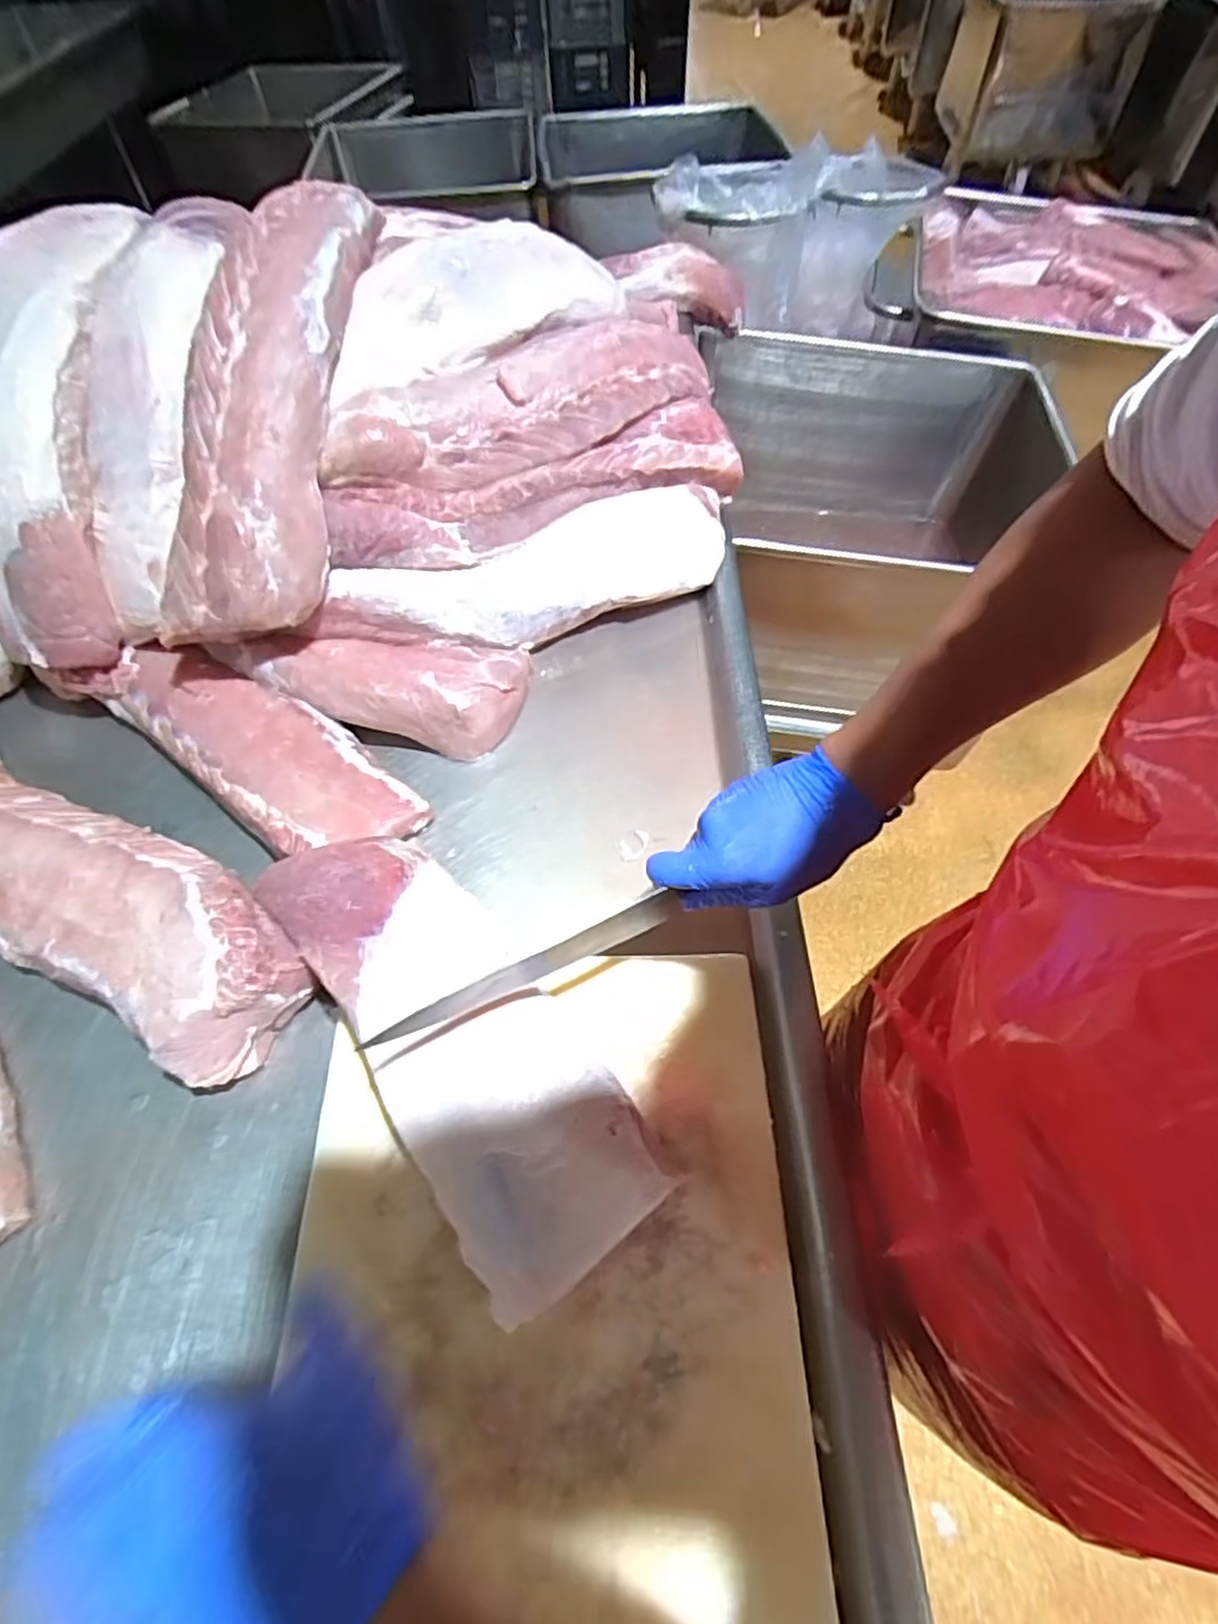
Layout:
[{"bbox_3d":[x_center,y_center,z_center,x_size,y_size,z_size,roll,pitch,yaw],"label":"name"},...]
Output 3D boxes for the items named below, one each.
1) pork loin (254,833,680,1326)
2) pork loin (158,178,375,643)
[{"bbox_3d":[-0.103,0.147,0.488,0.127,0.076,0.330,-33,62,-18],"label":"pork loin"},{"bbox_3d":[-0.296,-0.396,0.645,0.116,0.102,0.505,4,79,5],"label":"pork loin"}]

